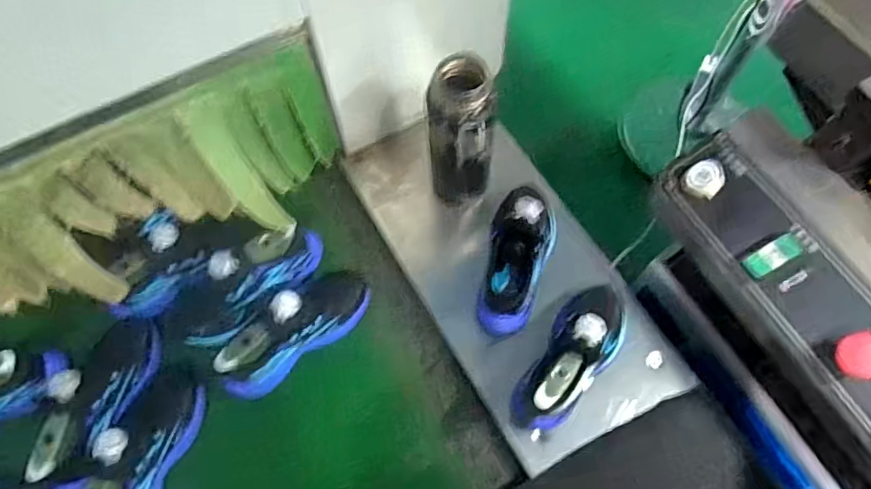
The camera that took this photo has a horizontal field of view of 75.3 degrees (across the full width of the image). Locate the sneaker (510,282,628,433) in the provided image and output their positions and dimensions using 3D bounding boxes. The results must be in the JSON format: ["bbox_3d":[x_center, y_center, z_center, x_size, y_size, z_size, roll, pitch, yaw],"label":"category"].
[{"bbox_3d":[0.166,0.125,0.661,0.084,0.109,0.202,35,68,15],"label":"sneaker"}]

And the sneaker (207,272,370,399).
[{"bbox_3d":[-0.180,0.097,0.706,0.212,0.108,0.086,-37,70,-17],"label":"sneaker"}]

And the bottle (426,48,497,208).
[{"bbox_3d":[0.033,-0.123,0.716,0.085,0.230,0.076,3,64,0],"label":"bottle"}]

